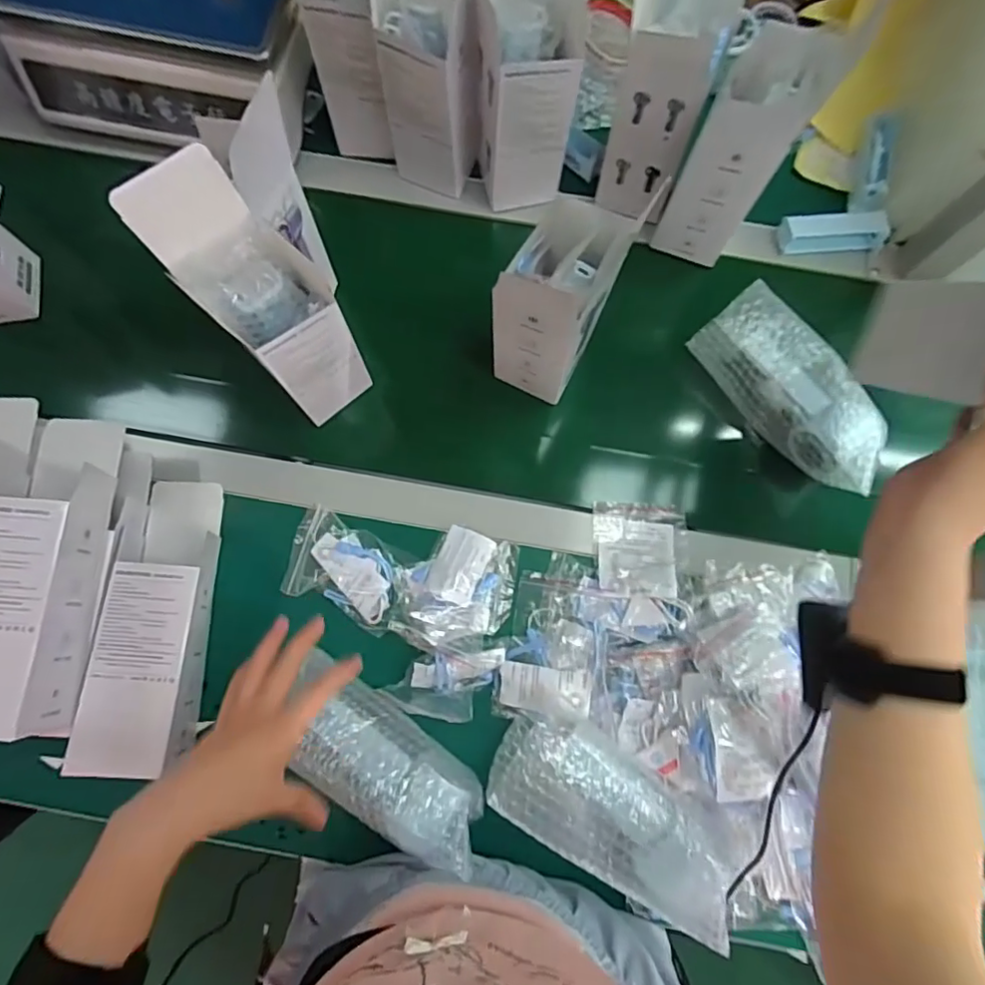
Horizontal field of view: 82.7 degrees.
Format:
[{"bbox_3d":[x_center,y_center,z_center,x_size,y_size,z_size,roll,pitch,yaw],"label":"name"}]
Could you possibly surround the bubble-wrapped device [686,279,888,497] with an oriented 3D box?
[{"bbox_3d":[0.289,-0.095,0.541,0.071,0.066,0.206,-38,82,-5],"label":"bubble-wrapped device"}]

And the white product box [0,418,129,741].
[{"bbox_3d":[-0.345,0.056,0.417,0.082,0.071,0.221,8,81,2],"label":"white product box"}]

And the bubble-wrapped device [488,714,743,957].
[{"bbox_3d":[0.100,0.255,0.439,0.203,0.054,0.084,34,83,6],"label":"bubble-wrapped device"}]

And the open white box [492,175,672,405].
[{"bbox_3d":[0.051,-0.156,0.484,0.071,0.184,0.085,30,82,5],"label":"open white box"}]

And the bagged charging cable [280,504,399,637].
[{"bbox_3d":[-0.136,0.074,0.526,0.109,0.018,0.081,25,82,5],"label":"bagged charging cable"}]

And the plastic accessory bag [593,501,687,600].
[{"bbox_3d":[0.142,0.052,0.533,0.086,0.012,0.094,2,60,5],"label":"plastic accessory bag"}]

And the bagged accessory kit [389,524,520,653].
[{"bbox_3d":[-0.034,0.088,0.517,0.105,0.035,0.107,10,81,2],"label":"bagged accessory kit"}]

